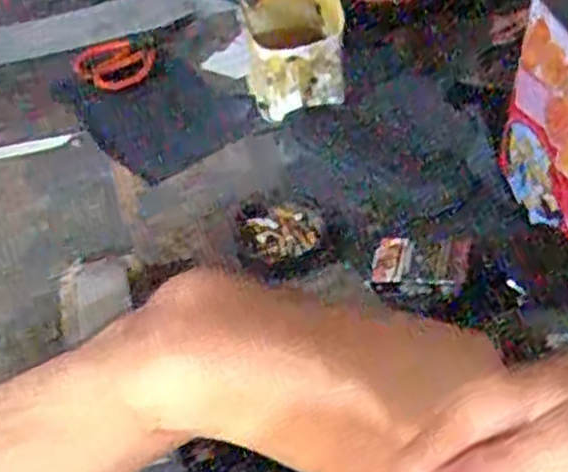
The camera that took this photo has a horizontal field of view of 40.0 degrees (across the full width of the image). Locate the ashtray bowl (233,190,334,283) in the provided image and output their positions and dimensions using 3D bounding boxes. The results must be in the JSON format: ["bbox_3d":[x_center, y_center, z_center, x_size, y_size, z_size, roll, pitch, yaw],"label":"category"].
[{"bbox_3d":[-0.002,-0.004,0.844,0.102,0.035,0.107,-2,45,2],"label":"ashtray bowl"}]

